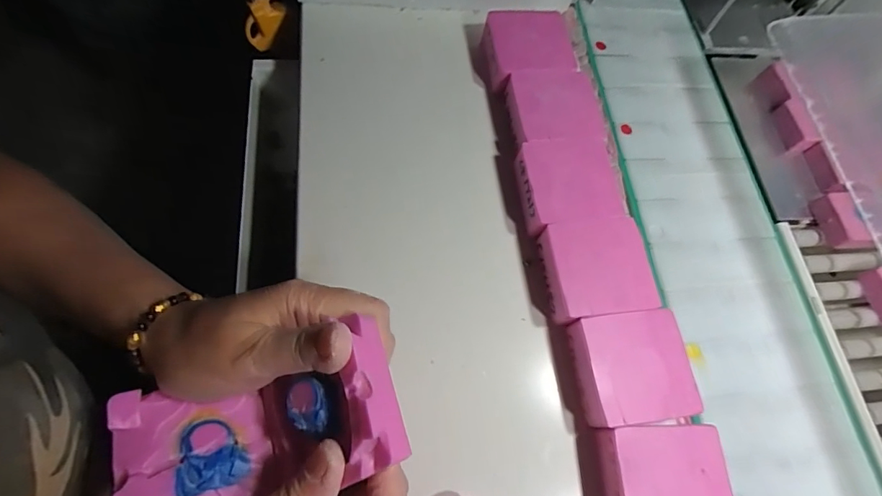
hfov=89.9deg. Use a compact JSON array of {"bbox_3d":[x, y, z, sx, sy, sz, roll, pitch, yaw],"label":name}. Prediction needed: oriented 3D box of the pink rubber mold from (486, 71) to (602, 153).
[{"bbox_3d":[0.087,-0.109,0.367,0.080,0.032,0.068,-4,69,-9],"label":"pink rubber mold"}]

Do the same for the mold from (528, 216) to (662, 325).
[{"bbox_3d":[0.108,0.017,0.317,0.073,0.034,0.067,-5,69,-10],"label":"mold"}]

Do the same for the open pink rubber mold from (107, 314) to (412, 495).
[{"bbox_3d":[-0.081,0.084,0.201,0.125,0.044,0.066,-17,69,3],"label":"open pink rubber mold"}]

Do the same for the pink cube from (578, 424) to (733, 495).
[{"bbox_3d":[0.131,0.145,0.269,0.077,0.030,0.066,1,69,-7],"label":"pink cube"}]

